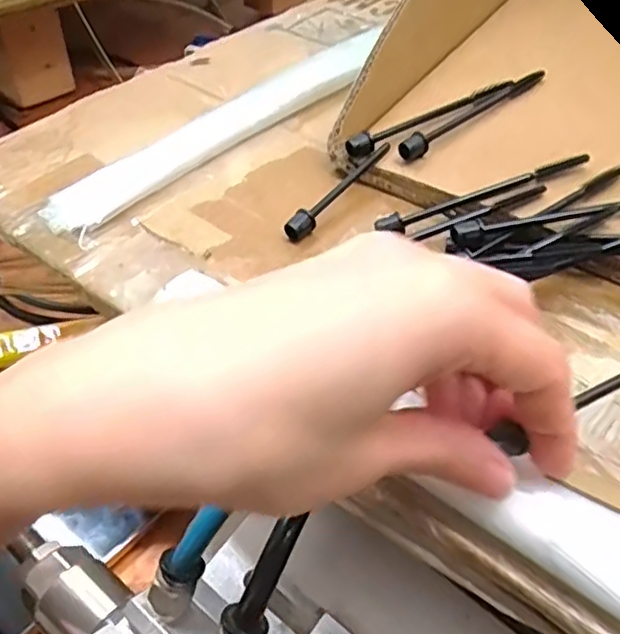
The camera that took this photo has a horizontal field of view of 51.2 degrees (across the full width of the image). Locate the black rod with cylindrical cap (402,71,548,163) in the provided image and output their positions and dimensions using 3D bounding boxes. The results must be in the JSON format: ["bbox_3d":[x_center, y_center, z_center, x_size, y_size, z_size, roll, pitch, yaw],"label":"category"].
[{"bbox_3d":[0.084,-0.103,0.330,0.102,0.018,0.008,-27,48,-27],"label":"black rod with cylindrical cap"}]

